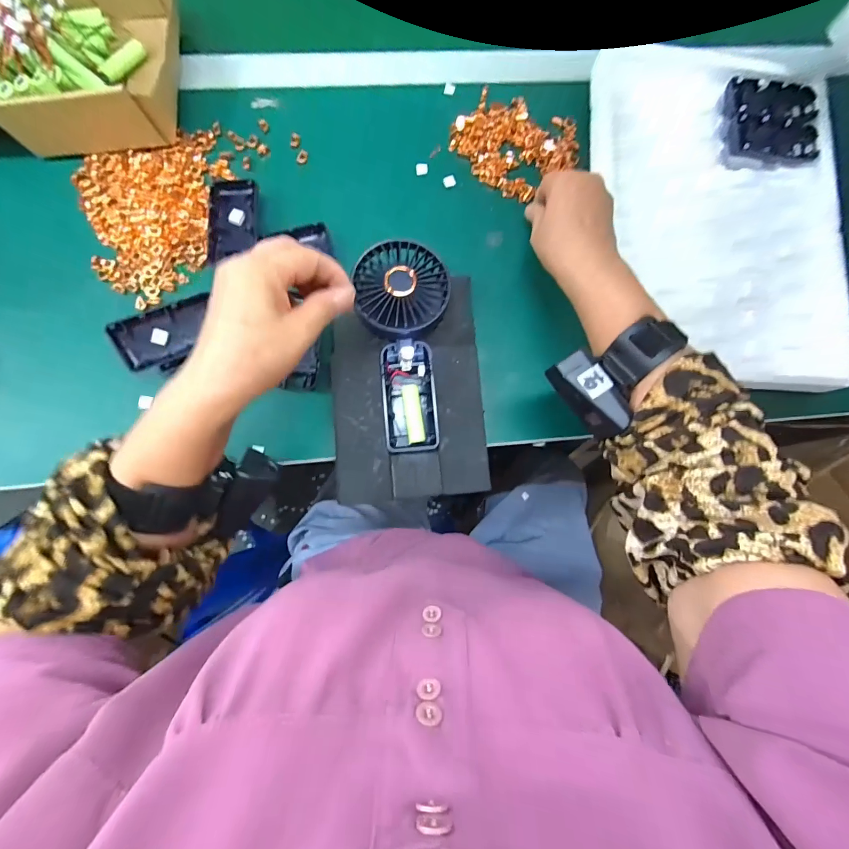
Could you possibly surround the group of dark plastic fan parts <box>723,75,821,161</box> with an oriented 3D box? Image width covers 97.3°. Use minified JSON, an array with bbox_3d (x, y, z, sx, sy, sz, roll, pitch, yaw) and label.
[{"bbox_3d":[0.365,-0.320,0.396,0.090,0.022,0.080,0,82,-2],"label":"group of dark plastic fan parts"}]

